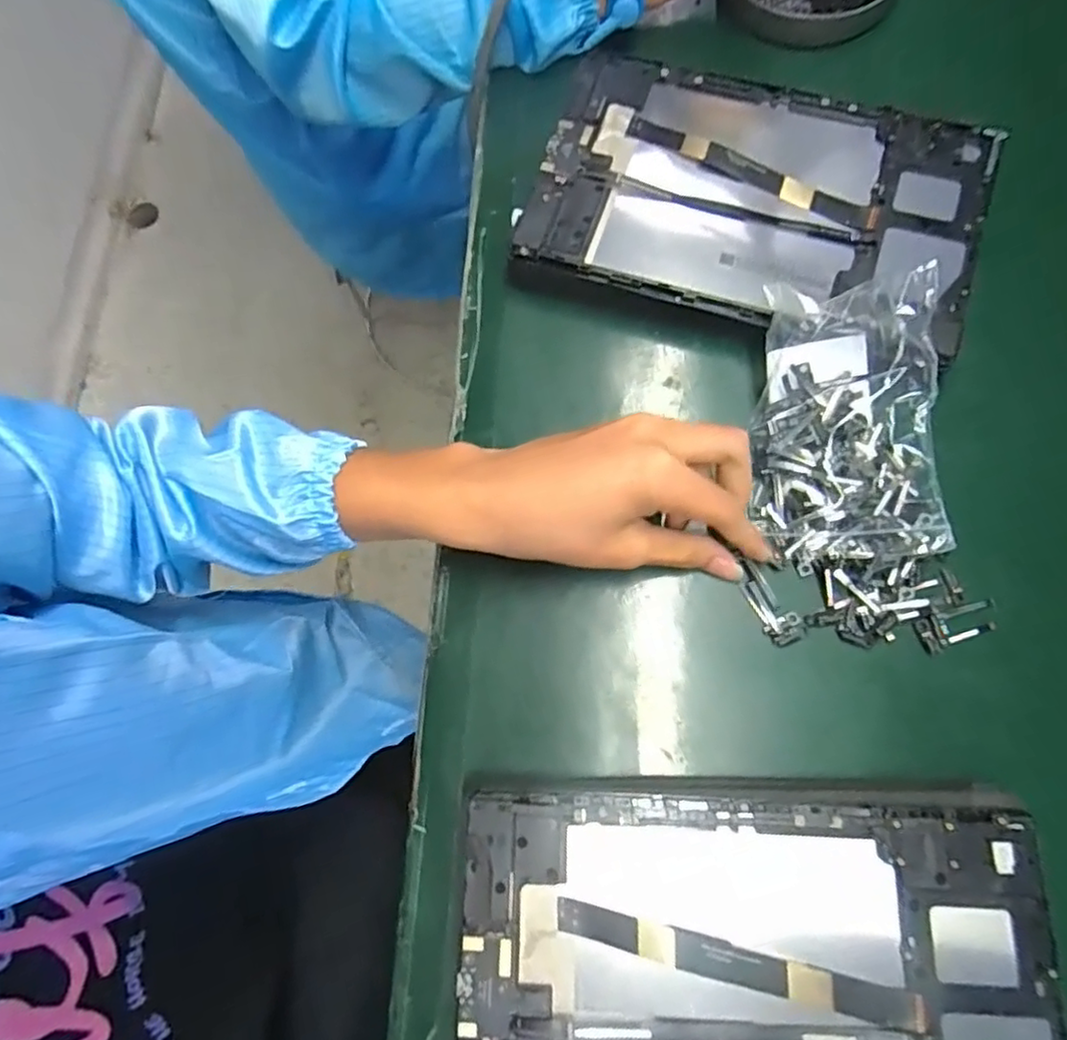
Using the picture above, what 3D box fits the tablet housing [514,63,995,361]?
[{"bbox_3d":[0.121,-0.181,0.354,0.236,0.019,0.146,17,77,8],"label":"tablet housing"}]

